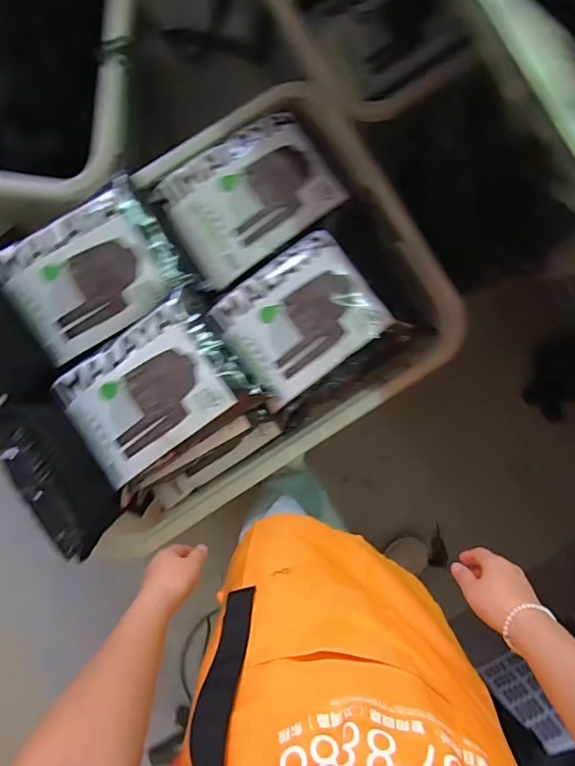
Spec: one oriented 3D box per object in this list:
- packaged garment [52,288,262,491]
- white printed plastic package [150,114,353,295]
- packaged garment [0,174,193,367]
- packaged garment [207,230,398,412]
[{"bbox_3d":[-0.217,0.009,0.776,0.282,0.048,0.222,-35,91,-2],"label":"packaged garment"},{"bbox_3d":[-0.071,-0.327,0.823,0.281,0.049,0.226,-34,91,-2],"label":"white printed plastic package"},{"bbox_3d":[-0.335,-0.185,0.805,0.291,0.050,0.217,-33,91,-2],"label":"packaged garment"},{"bbox_3d":[0.020,-0.111,0.786,0.240,0.052,0.208,-35,91,-2],"label":"packaged garment"}]

